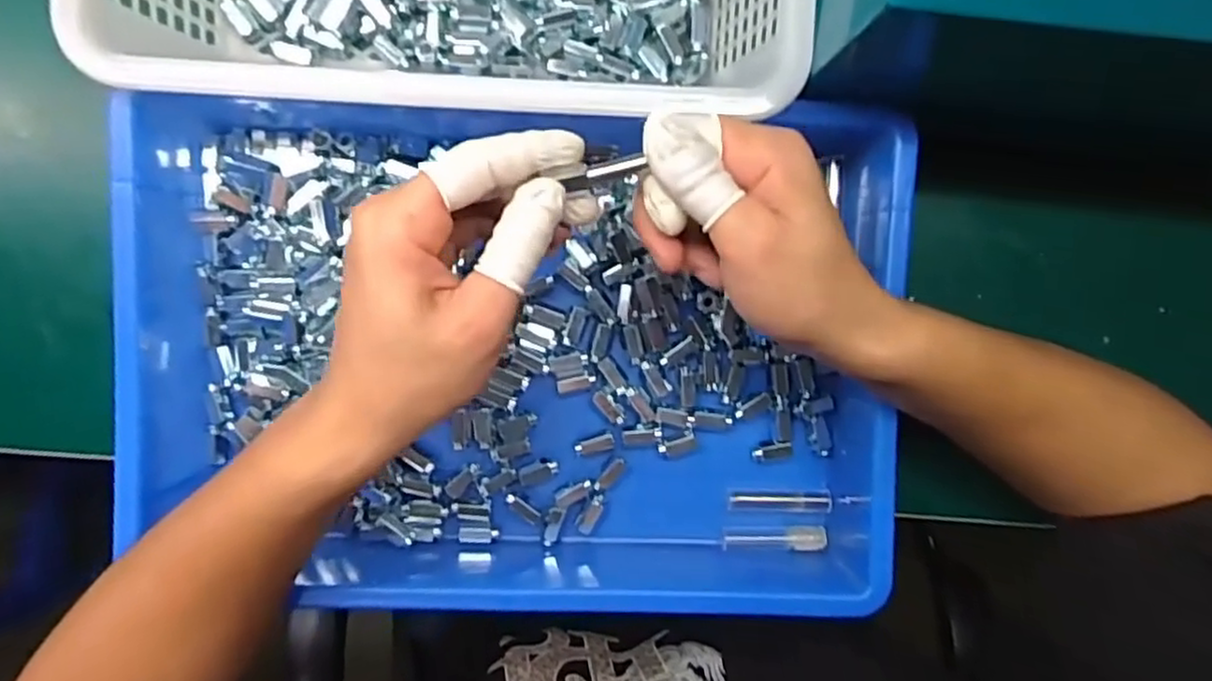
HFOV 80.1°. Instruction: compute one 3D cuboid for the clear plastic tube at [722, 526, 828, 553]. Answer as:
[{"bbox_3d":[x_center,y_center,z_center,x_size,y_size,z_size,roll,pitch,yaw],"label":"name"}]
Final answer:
[{"bbox_3d":[0.095,0.112,0.404,0.058,0.015,0.013,-2,95,-2],"label":"clear plastic tube"}]

